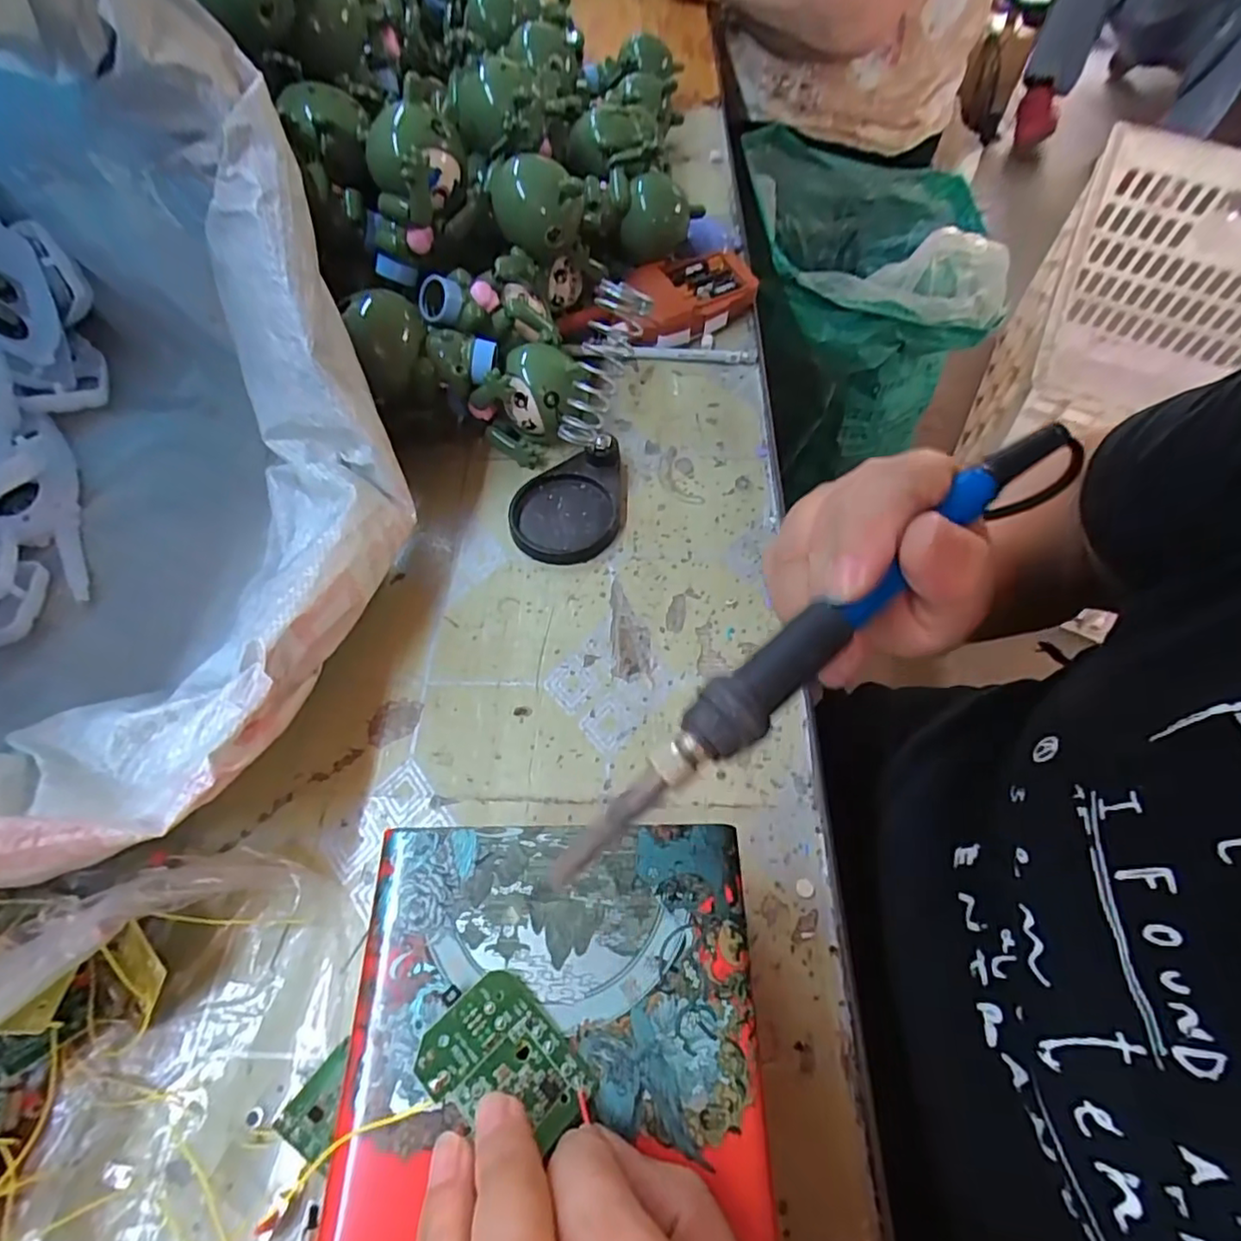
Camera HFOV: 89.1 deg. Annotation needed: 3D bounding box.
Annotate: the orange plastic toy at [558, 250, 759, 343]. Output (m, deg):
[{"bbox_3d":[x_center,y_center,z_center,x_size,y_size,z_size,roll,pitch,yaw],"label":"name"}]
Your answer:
[{"bbox_3d":[0.030,-0.235,0.471,0.150,0.037,0.066,-24,62,-14],"label":"orange plastic toy"}]

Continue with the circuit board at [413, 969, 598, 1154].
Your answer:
[{"bbox_3d":[-0.031,0.120,0.170,0.041,0.004,0.034,45,48,18],"label":"circuit board"}]

